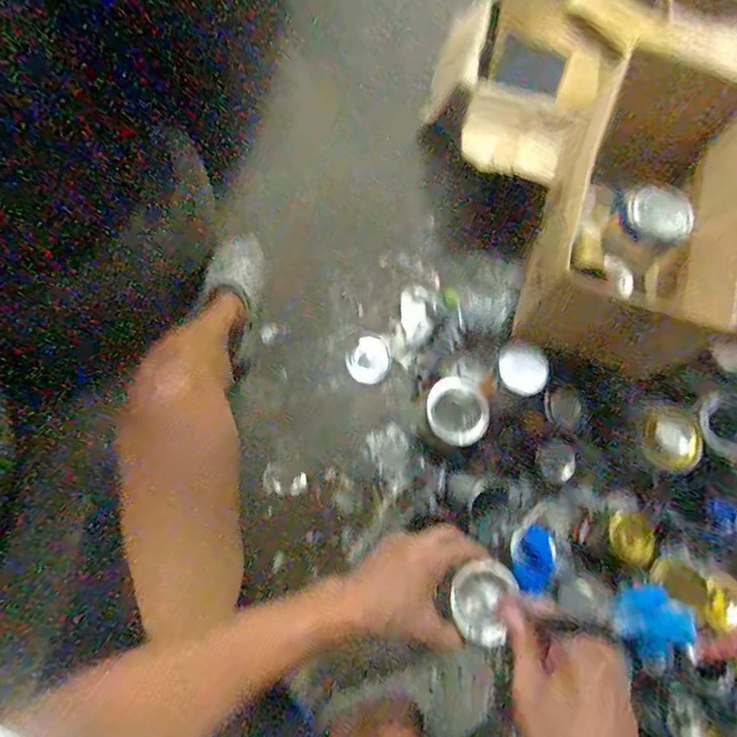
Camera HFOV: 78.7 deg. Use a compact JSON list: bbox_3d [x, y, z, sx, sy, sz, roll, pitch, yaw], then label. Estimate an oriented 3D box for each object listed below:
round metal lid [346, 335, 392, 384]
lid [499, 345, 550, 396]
[{"bbox_3d":[0.003,-0.018,0.953,0.089,0.020,0.096,1,71,-2],"label":"round metal lid"},{"bbox_3d":[0.247,0.000,0.716,0.075,0.016,0.075,-4,73,14],"label":"lid"}]

